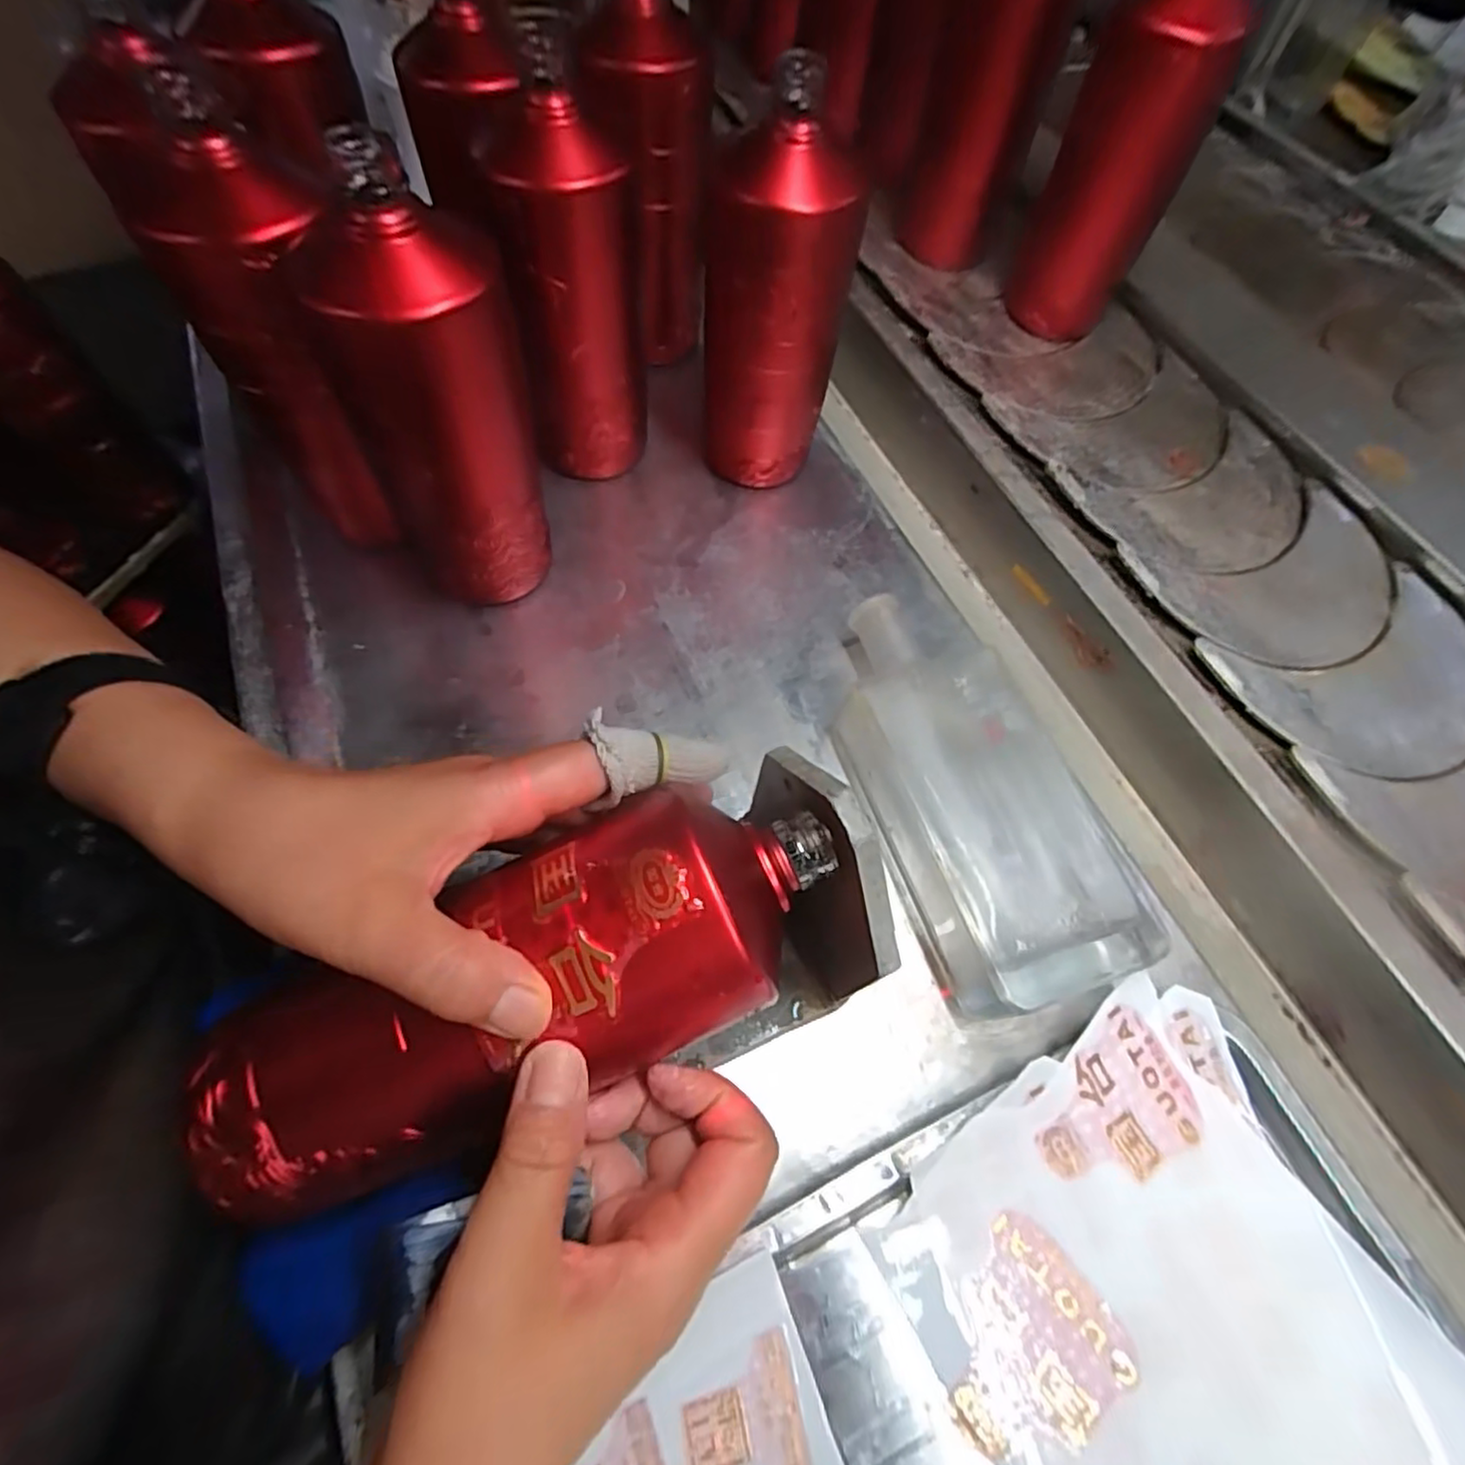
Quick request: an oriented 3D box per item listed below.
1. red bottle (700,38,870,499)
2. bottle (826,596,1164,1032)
[{"bbox_3d":[0.021,-0.243,0.399,0.078,0.183,0.087,-2,74,-2],"label":"red bottle"},{"bbox_3d":[0.116,0.024,0.357,0.108,0.071,0.224,-21,76,-7],"label":"bottle"}]

